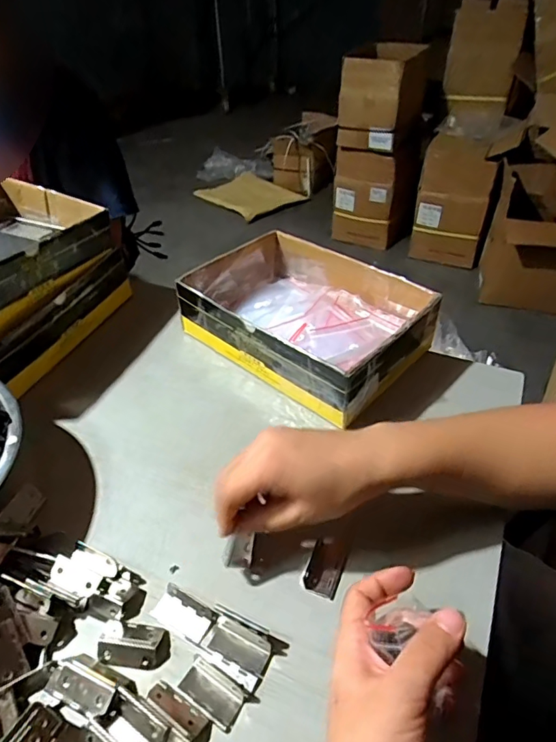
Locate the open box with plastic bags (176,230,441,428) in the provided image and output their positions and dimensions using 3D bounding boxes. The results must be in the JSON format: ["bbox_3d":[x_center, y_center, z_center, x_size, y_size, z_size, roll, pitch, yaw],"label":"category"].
[{"bbox_3d":[0.031,-0.068,0.577,0.255,0.069,0.178,31,50,31],"label":"open box with plastic bags"}]

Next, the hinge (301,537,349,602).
[{"bbox_3d":[0.038,0.151,0.385,0.026,0.009,0.045,14,43,17],"label":"hinge"}]

